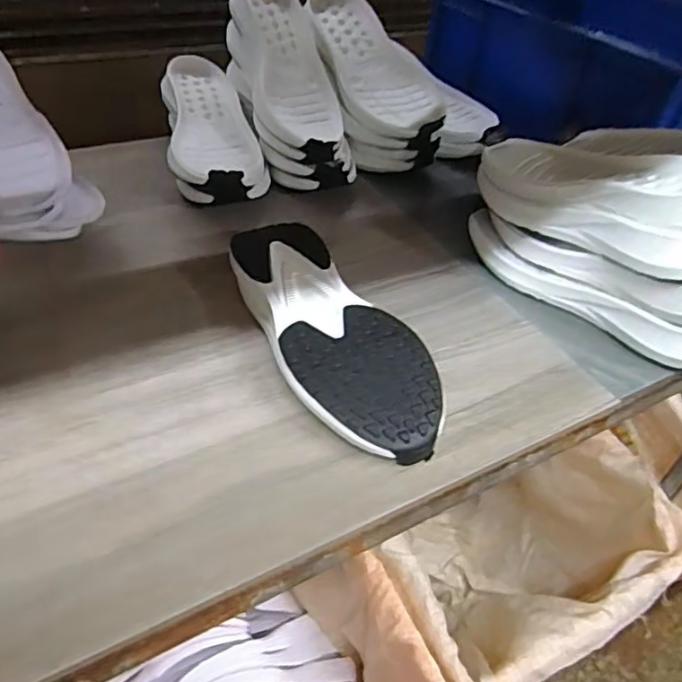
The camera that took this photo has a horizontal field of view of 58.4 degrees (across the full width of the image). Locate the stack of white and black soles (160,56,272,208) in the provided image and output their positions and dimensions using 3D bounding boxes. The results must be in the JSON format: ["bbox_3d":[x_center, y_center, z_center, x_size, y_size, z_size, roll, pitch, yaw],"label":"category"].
[{"bbox_3d":[-0.160,-0.253,0.755,0.114,0.087,0.270,-9,44,-16],"label":"stack of white and black soles"}]

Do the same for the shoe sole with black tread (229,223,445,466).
[{"bbox_3d":[-0.012,-0.010,0.532,0.108,0.051,0.274,-14,49,-22],"label":"shoe sole with black tread"}]

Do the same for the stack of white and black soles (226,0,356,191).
[{"bbox_3d":[-0.065,-0.318,0.772,0.115,0.105,0.288,-12,71,-17],"label":"stack of white and black soles"}]

